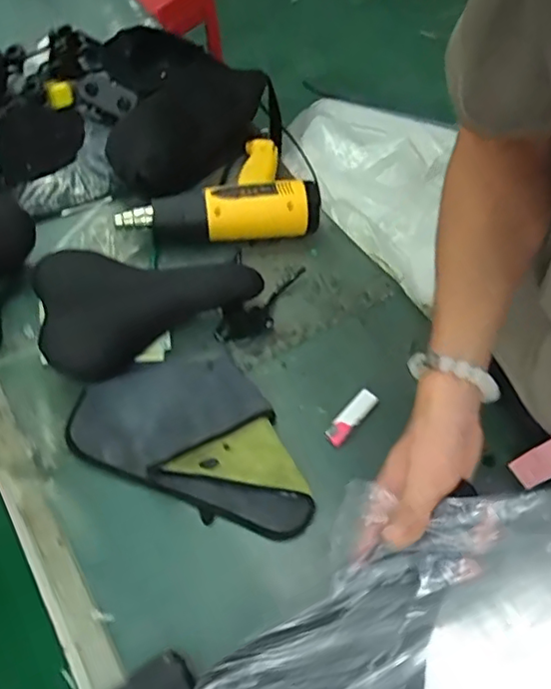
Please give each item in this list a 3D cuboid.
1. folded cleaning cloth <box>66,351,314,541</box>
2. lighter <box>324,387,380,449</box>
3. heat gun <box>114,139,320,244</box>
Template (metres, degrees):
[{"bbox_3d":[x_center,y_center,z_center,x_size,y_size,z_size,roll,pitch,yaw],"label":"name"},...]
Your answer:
[{"bbox_3d":[-0.076,0.089,0.660,0.270,0.026,0.174,22,59,10],"label":"folded cleaning cloth"},{"bbox_3d":[0.087,0.083,0.685,0.024,0.013,0.082,37,63,18],"label":"lighter"},{"bbox_3d":[-0.085,-0.225,0.831,0.264,0.071,0.186,-5,58,-7],"label":"heat gun"}]

